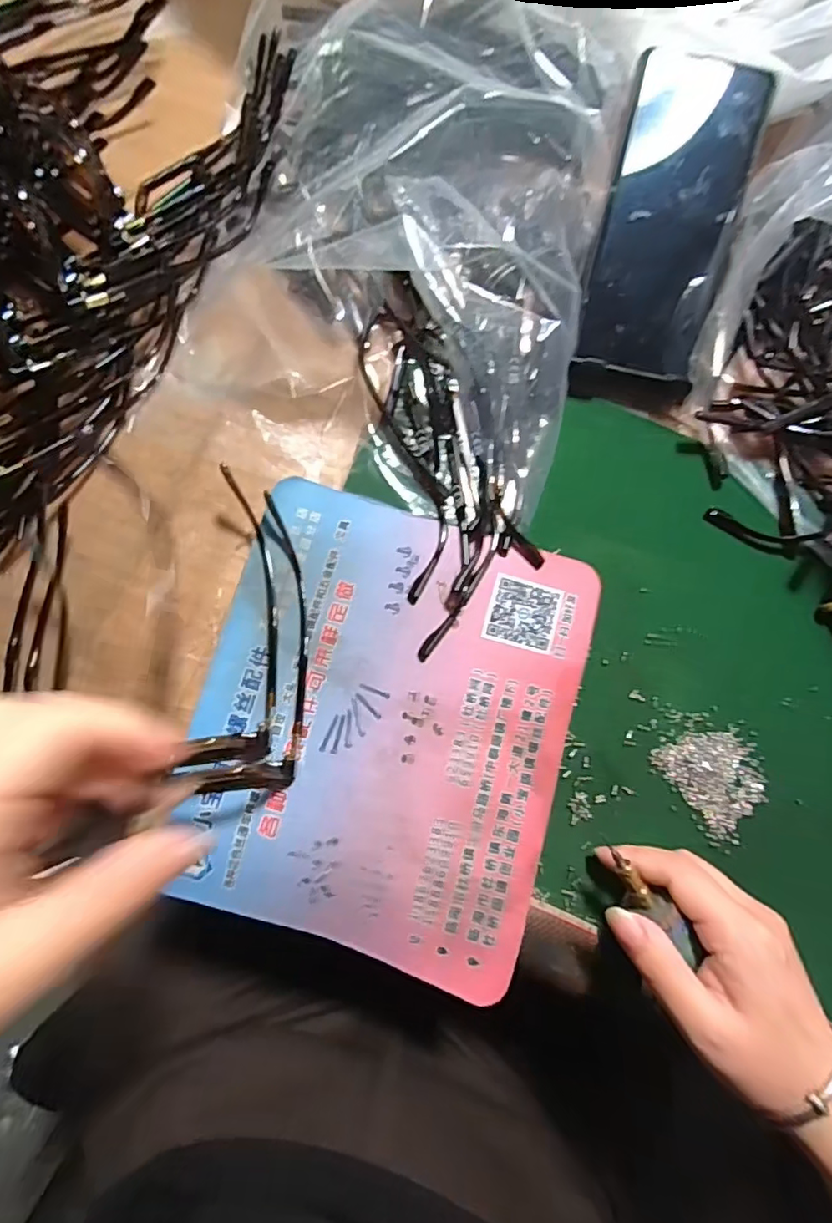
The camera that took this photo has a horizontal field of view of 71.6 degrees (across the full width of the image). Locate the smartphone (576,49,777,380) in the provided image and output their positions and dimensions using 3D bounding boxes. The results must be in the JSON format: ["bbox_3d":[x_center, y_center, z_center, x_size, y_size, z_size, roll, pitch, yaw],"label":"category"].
[{"bbox_3d":[0.144,-0.222,0.328,0.072,0.011,0.161,12,100,1],"label":"smartphone"}]

